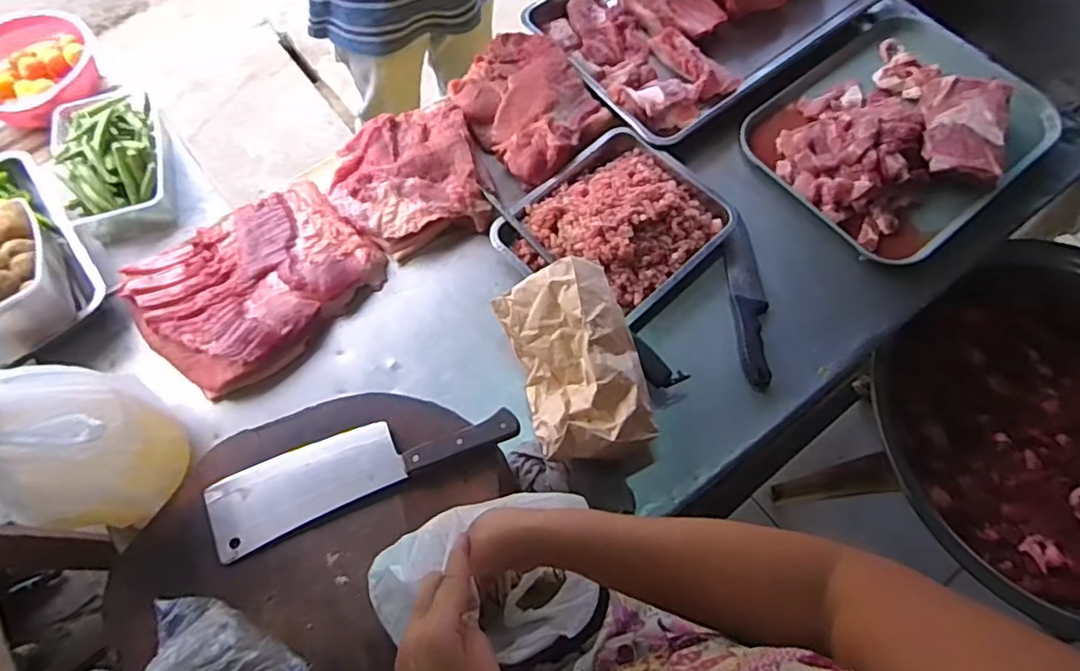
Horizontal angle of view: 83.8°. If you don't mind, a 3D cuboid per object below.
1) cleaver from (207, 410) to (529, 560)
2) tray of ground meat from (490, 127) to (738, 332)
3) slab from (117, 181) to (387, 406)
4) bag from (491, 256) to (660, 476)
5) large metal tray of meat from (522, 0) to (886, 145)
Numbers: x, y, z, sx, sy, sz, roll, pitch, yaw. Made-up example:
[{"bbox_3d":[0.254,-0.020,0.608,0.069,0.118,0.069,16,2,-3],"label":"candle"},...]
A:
[{"bbox_3d":[-0.209,0.144,0.703,0.356,0.018,0.093,-23,69,-8],"label":"cleaver"},{"bbox_3d":[0.115,-0.172,0.892,0.260,0.052,0.292,41,74,16],"label":"tray of ground meat"},{"bbox_3d":[-0.417,-0.082,0.888,0.246,0.053,0.311,40,74,15],"label":"slab"},{"bbox_3d":[0.051,0.048,0.780,0.148,0.128,0.254,-18,69,-6],"label":"bag"},{"bbox_3d":[0.292,-0.612,1.050,0.584,0.090,0.411,-37,72,-13],"label":"large metal tray of meat"}]

